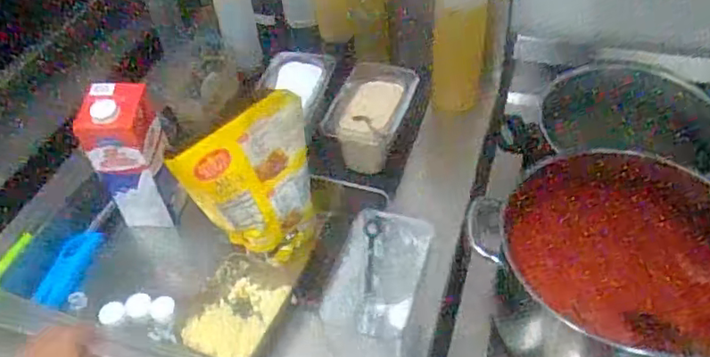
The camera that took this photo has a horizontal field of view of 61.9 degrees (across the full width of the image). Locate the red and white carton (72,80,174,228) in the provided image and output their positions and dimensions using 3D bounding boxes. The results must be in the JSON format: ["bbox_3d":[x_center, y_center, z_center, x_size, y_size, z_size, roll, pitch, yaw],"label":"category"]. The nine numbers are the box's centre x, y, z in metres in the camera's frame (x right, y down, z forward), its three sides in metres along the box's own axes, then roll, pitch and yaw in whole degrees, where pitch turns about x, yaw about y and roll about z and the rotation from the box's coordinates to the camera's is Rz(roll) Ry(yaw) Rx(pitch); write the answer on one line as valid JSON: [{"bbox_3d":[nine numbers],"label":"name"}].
[{"bbox_3d":[-0.293,-0.017,0.788,0.084,0.209,0.084,4,49,9],"label":"red and white carton"}]

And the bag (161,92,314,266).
[{"bbox_3d":[-0.108,0.016,0.710,0.166,0.212,0.051,-37,55,-25],"label":"bag"}]

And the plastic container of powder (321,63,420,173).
[{"bbox_3d":[0.024,-0.089,0.891,0.104,0.088,0.155,14,51,18],"label":"plastic container of powder"}]

